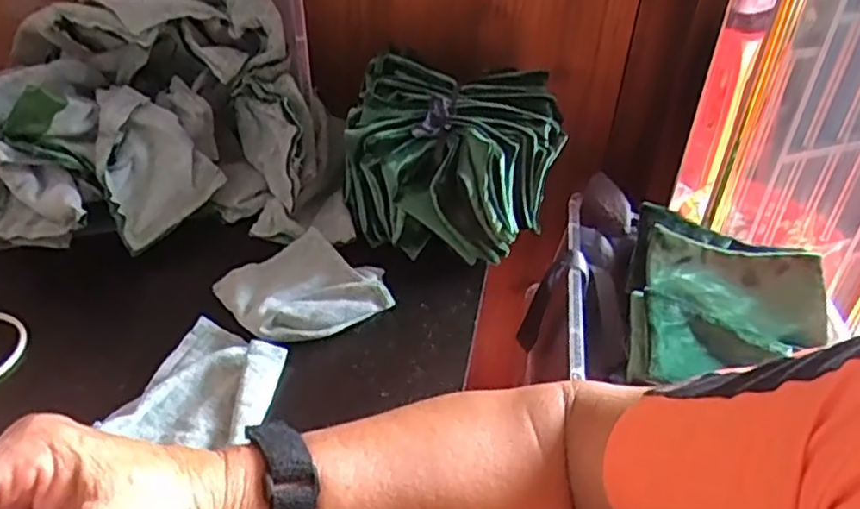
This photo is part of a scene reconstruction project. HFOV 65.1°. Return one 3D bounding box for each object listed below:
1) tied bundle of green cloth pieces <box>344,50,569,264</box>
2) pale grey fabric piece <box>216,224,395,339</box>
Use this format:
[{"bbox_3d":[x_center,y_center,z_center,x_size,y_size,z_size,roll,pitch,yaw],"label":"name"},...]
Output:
[{"bbox_3d":[0.023,-0.094,0.607,0.182,0.105,0.175,5,36,2],"label":"tied bundle of green cloth pieces"},{"bbox_3d":[-0.098,0.023,0.525,0.116,0.021,0.097,-14,40,-23],"label":"pale grey fabric piece"}]

